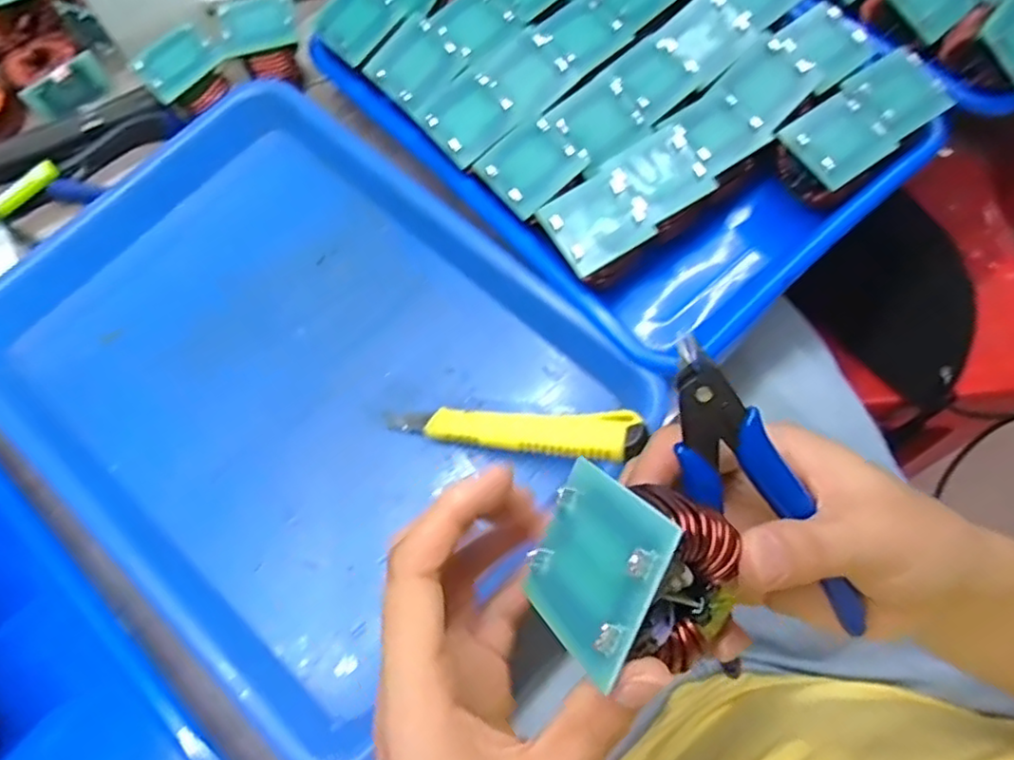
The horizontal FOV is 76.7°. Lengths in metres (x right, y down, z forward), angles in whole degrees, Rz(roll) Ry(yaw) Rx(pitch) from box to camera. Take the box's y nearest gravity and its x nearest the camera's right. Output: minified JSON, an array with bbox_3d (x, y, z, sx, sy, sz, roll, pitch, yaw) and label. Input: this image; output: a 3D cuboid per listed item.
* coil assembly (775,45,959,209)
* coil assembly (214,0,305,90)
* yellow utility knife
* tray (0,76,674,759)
[{"bbox_3d":[0.200,-0.140,0.364,0.099,0.039,0.045,-38,72,-11],"label":"coil assembly"},{"bbox_3d":[-0.153,-0.211,0.410,0.043,0.044,0.045,-20,70,-5],"label":"coil assembly"},{"bbox_3d":[0.001,0.025,0.325,0.135,0.006,0.022,2,69,20],"label":"yellow utility knife"},{"bbox_3d":[-0.118,-0.008,0.350,0.324,0.033,0.238,40,76,16],"label":"tray"}]

